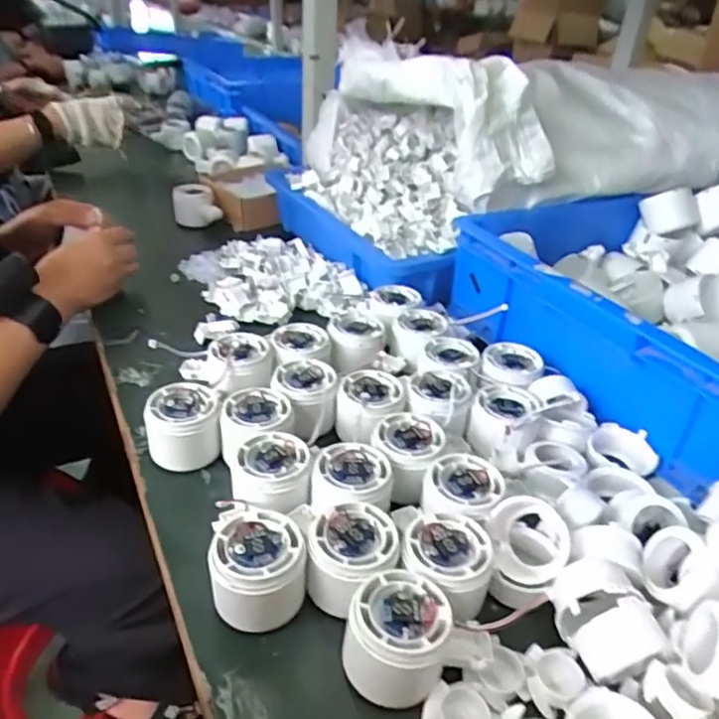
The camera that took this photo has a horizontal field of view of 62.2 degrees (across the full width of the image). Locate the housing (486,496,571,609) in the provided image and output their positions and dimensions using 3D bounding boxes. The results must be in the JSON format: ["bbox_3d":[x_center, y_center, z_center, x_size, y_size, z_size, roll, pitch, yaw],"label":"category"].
[{"bbox_3d":[0.111,0.129,0.405,0.054,0.049,0.071,19,37,22],"label":"housing"}]

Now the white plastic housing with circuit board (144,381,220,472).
[{"bbox_3d":[-0.144,0.059,0.490,0.055,0.065,0.050,-9,36,-17],"label":"white plastic housing with circuit board"}]

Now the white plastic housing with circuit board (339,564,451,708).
[{"bbox_3d":[0.022,0.159,0.348,0.055,0.046,0.059,9,35,10],"label":"white plastic housing with circuit board"}]

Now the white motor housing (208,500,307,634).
[{"bbox_3d":[-0.065,0.137,0.382,0.058,0.058,0.060,-8,35,-16],"label":"white motor housing"}]

